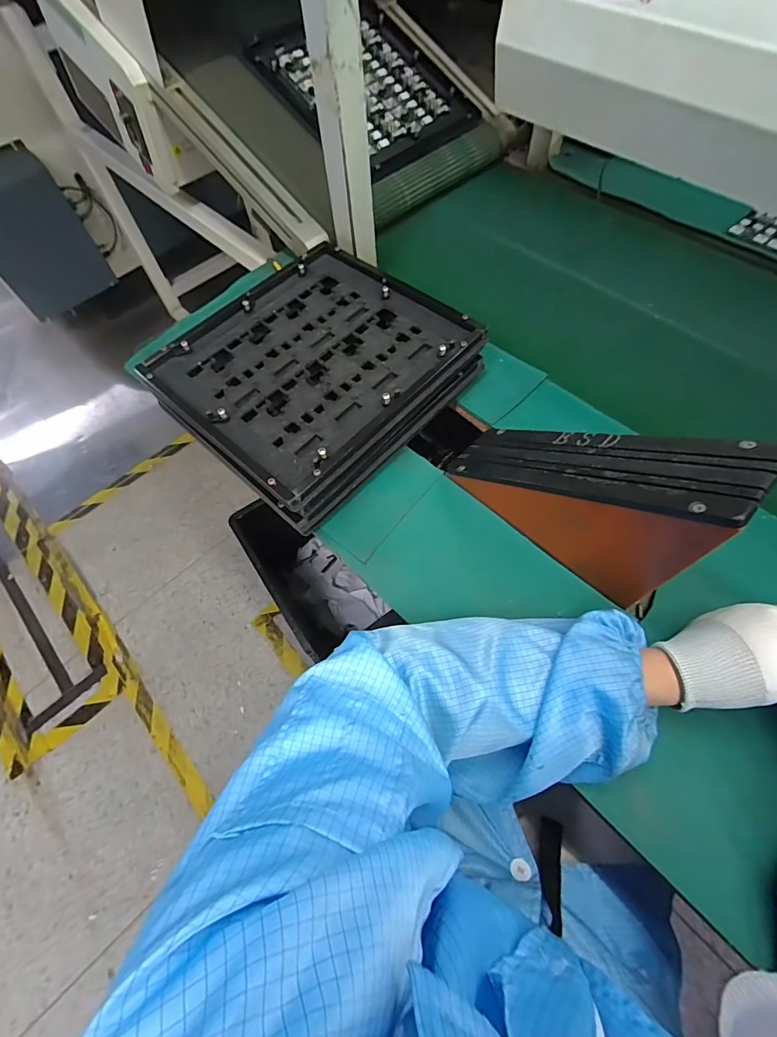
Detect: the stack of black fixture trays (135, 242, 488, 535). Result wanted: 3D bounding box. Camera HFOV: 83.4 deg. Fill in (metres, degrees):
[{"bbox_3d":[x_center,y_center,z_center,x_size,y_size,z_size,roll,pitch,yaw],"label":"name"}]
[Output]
[{"bbox_3d":[-0.088,-0.174,0.505,0.281,0.066,0.300,39,71,20],"label":"stack of black fixture trays"}]

